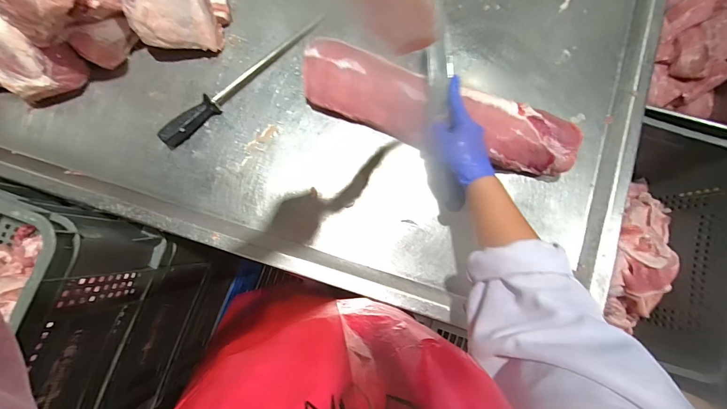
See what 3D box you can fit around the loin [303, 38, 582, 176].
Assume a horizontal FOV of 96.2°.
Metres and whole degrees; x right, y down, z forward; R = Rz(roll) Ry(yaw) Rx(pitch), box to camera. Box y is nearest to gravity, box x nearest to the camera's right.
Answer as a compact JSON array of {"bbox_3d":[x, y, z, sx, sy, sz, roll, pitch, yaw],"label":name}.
[{"bbox_3d":[0.125,-0.172,0.593,0.508,0.059,0.133,19,85,6],"label":"loin"}]

